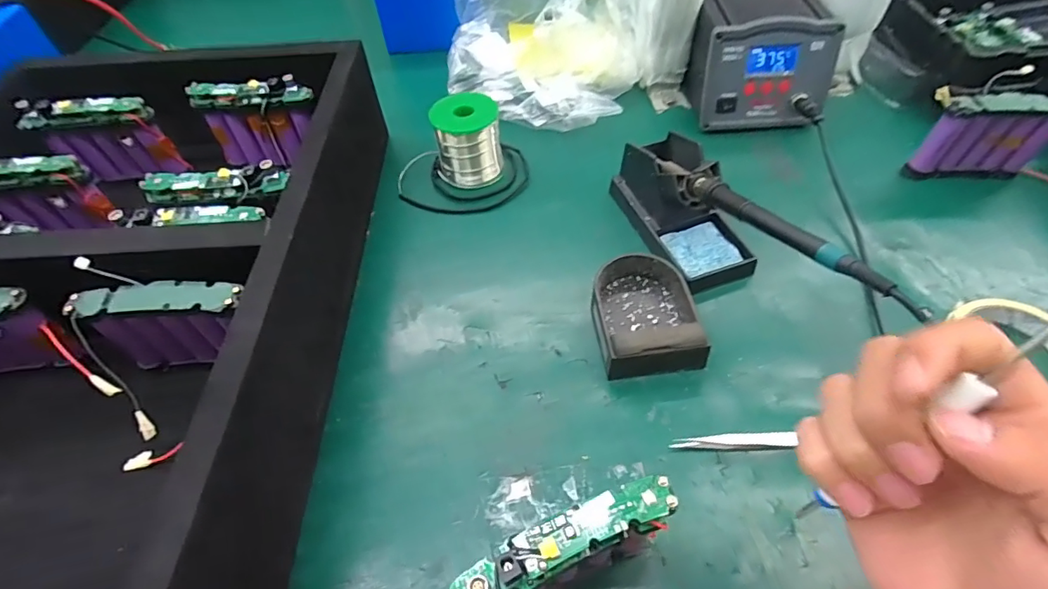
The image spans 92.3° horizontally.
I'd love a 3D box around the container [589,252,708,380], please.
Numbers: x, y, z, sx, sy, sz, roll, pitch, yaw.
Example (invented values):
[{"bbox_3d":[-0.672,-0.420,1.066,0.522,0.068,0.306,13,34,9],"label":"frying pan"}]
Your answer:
[{"bbox_3d":[0.096,0.015,0.404,0.079,0.036,0.109,-8,52,-3],"label":"container"}]

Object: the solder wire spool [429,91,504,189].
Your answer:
[{"bbox_3d":[-0.058,-0.163,0.533,0.063,0.075,0.063,-1,52,1],"label":"solder wire spool"}]

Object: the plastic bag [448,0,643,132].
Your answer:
[{"bbox_3d":[0.018,-0.310,0.611,0.239,0.121,0.229,5,52,8],"label":"plastic bag"}]

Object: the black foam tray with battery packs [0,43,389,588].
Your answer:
[{"bbox_3d":[-0.321,0.002,0.383,0.340,0.146,0.527,-2,52,0],"label":"black foam tray with battery packs"}]

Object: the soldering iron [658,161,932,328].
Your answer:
[{"bbox_3d":[0.170,-0.056,0.362,0.017,0.013,0.249,-20,37,-10],"label":"soldering iron"}]

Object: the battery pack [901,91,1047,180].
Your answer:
[{"bbox_3d":[0.442,-0.147,0.480,0.118,0.086,0.021,1,52,2],"label":"battery pack"}]

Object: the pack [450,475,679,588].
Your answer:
[{"bbox_3d":[0.022,0.140,0.264,0.114,0.105,0.023,-21,55,-14],"label":"pack"}]

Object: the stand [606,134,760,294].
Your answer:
[{"bbox_3d":[0.142,-0.083,0.452,0.070,0.071,0.149,-17,53,-10],"label":"stand"}]

